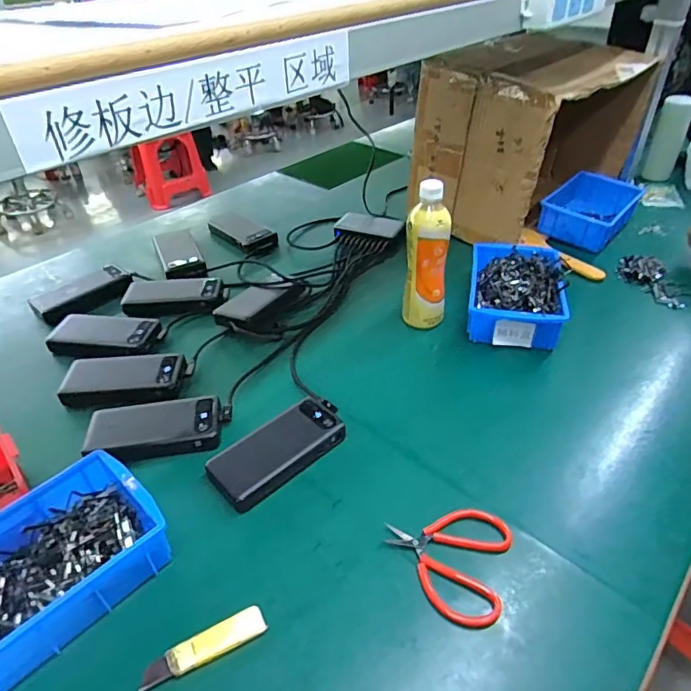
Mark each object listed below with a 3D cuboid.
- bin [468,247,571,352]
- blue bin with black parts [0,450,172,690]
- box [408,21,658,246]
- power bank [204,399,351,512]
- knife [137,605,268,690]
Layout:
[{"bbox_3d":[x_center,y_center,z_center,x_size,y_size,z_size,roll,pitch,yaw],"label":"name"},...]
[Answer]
[{"bbox_3d":[0.260,-0.083,0.791,0.135,0.075,0.206,7,40,12],"label":"bin"},{"bbox_3d":[-0.278,0.200,0.469,0.138,0.057,0.198,30,49,34],"label":"blue bin with black parts"},{"bbox_3d":[0.376,-0.425,1.035,0.288,0.282,0.471,27,47,32],"label":"box"},{"bbox_3d":[-0.076,0.119,0.587,0.153,0.031,0.070,-28,45,-29],"label":"power bank"},{"bbox_3d":[-0.121,0.258,0.438,0.104,0.010,0.024,-20,42,-20],"label":"knife"}]

